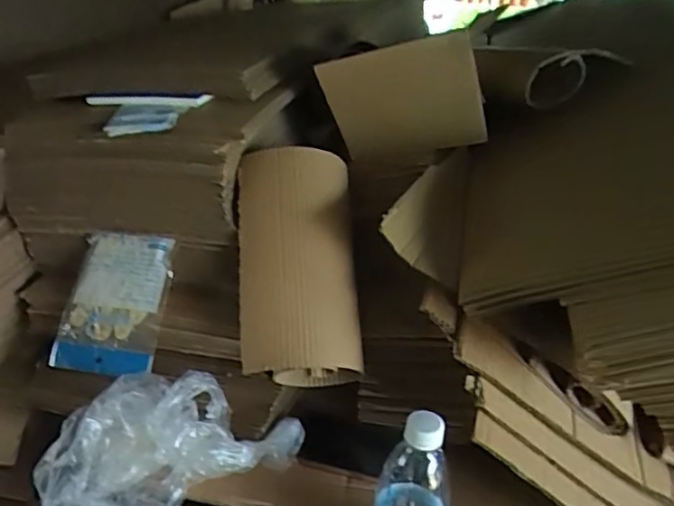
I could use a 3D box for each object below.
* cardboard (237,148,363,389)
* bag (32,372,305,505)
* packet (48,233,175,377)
[{"bbox_3d":[-0.048,0.014,0.720,0.137,0.107,0.276,-2,53,-7],"label":"cardboard"},{"bbox_3d":[-0.183,0.212,0.655,0.272,0.144,0.115,-12,33,-23],"label":"bag"},{"bbox_3d":[-0.278,0.062,0.742,0.142,0.013,0.172,4,71,17],"label":"packet"}]

